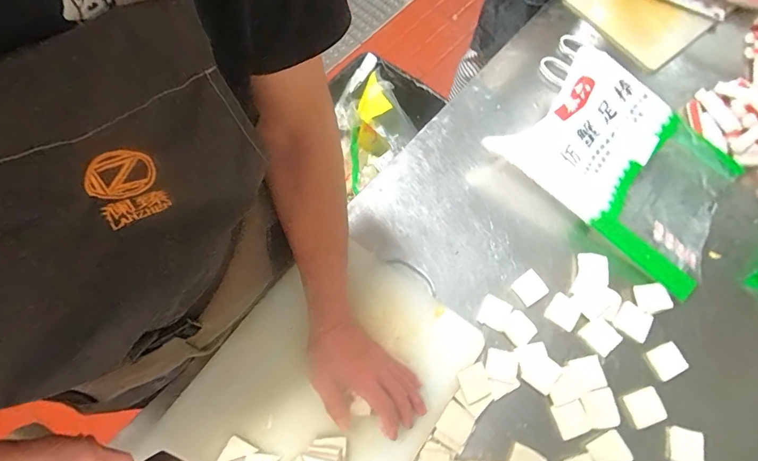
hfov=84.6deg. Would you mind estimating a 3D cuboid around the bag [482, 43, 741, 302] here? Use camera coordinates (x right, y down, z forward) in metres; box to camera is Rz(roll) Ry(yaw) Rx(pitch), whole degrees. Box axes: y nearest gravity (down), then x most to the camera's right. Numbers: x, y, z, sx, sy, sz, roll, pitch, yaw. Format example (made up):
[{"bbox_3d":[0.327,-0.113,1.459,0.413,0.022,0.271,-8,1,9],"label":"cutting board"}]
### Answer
[{"bbox_3d":[0.393,-0.115,0.661,0.354,0.094,0.272,38,72,12],"label":"bag"}]

